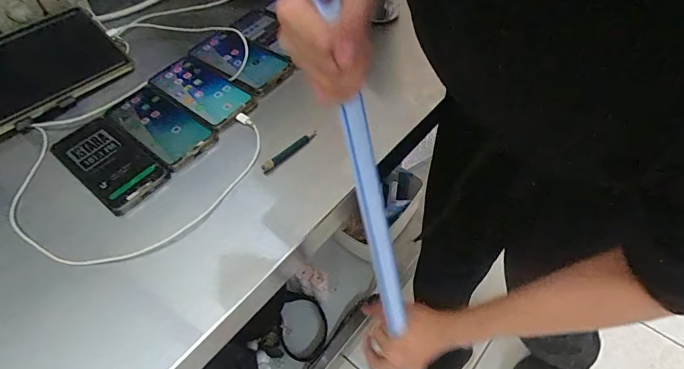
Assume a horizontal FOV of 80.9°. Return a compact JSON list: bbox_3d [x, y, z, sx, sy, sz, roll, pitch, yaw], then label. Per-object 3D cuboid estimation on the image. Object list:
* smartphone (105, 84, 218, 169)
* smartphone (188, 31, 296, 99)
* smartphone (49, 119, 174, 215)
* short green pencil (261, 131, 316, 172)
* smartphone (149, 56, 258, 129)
[{"bbox_3d":[-0.251,-0.083,0.548,0.171,0.016,0.073,31,59,28],"label":"smartphone"},{"bbox_3d":[-0.160,-0.195,0.618,0.175,0.013,0.082,31,65,23],"label":"smartphone"},{"bbox_3d":[-0.296,-0.029,0.509,0.169,0.017,0.079,32,61,26],"label":"smartphone"},{"bbox_3d":[-0.067,-0.043,0.505,0.008,0.008,0.085,33,62,27],"label":"short green pencil"},{"bbox_3d":[-0.205,-0.138,0.584,0.168,0.017,0.075,31,61,26],"label":"smartphone"}]

